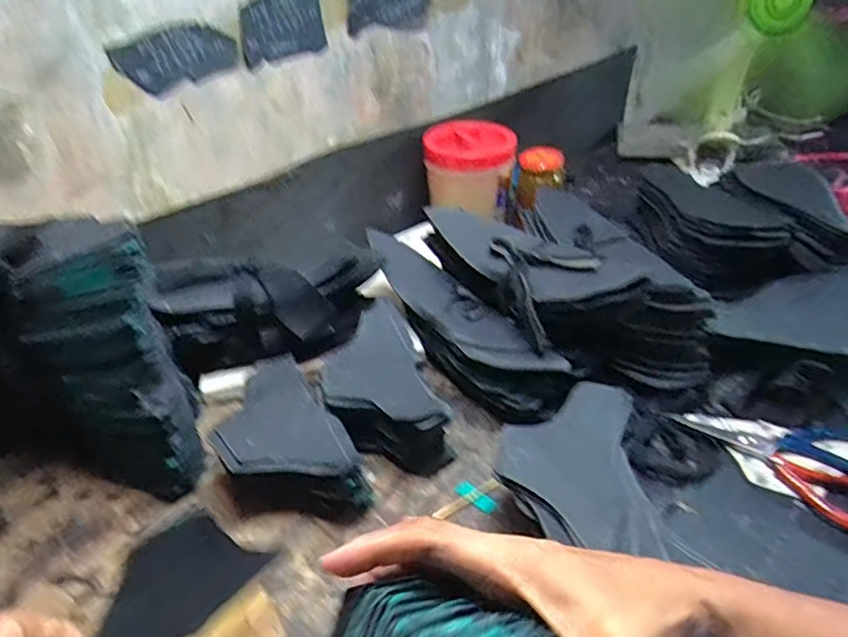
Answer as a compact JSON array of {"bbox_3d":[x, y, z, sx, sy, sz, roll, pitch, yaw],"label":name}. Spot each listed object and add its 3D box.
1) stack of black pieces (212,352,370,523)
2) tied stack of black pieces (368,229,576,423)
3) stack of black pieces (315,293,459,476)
[{"bbox_3d":[-0.118,0.108,0.469,0.095,0.060,0.161,-23,39,-26],"label":"stack of black pieces"},{"bbox_3d":[0.032,0.004,0.572,0.072,0.084,0.263,-26,55,-29],"label":"tied stack of black pieces"},{"bbox_3d":[-0.043,0.068,0.511,0.089,0.075,0.160,-15,36,-16],"label":"stack of black pieces"}]

